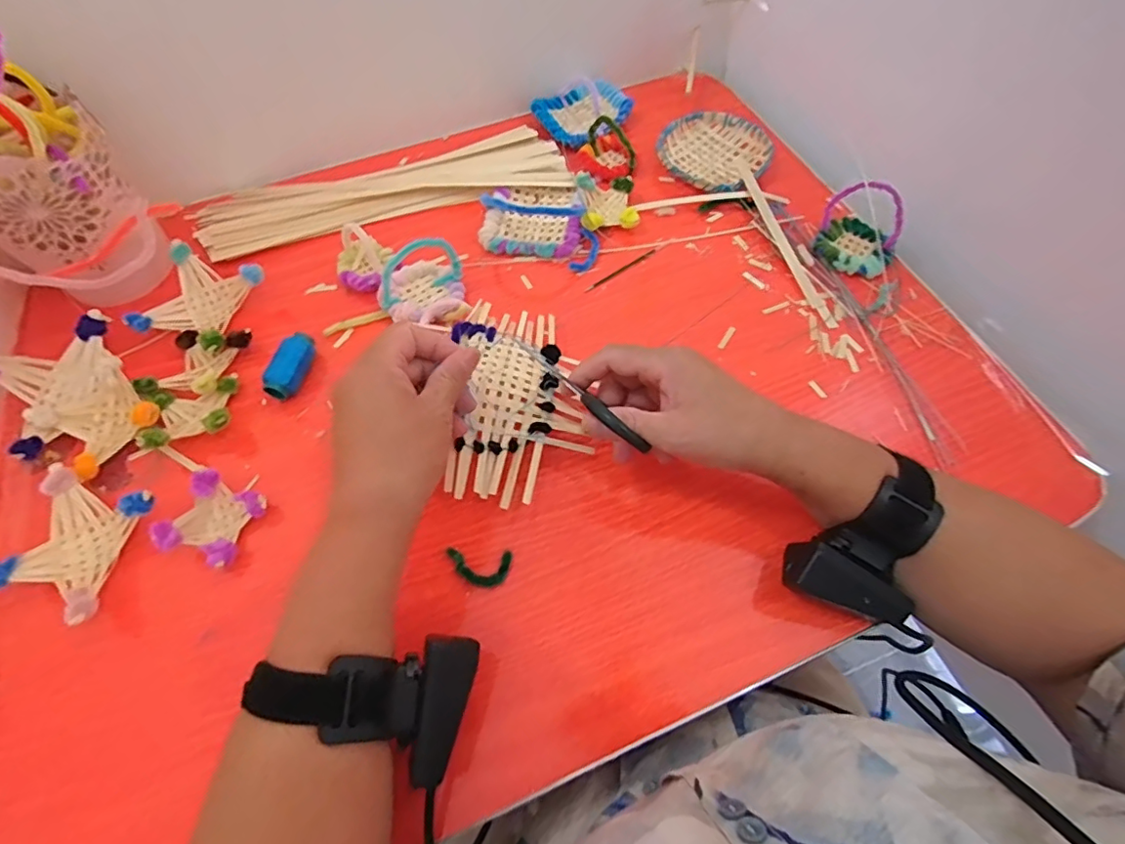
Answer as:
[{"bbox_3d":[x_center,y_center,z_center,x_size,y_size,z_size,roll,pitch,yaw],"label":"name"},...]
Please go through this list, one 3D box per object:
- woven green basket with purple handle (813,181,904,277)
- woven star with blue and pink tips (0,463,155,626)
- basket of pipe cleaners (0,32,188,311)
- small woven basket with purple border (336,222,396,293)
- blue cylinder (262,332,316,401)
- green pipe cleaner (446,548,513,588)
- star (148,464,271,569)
[{"bbox_3d":[0.263,-0.172,0.477,0.068,0.057,0.060,28,66,15],"label":"woven green basket with purple handle"},{"bbox_3d":[-0.323,0.081,0.367,0.076,0.033,0.081,15,63,9],"label":"woven star with blue and pink tips"},{"bbox_3d":[-0.383,-0.166,0.396,0.125,0.212,0.105,-35,67,-16],"label":"basket of pipe cleaners"},{"bbox_3d":[-0.180,-0.147,0.488,0.053,0.035,0.053,0,62,1],"label":"small woven basket with purple border"},{"bbox_3d":[-0.216,-0.043,0.440,0.024,0.026,0.061,8,63,5],"label":"blue cylinder"},{"bbox_3d":[-0.057,0.098,0.366,0.043,0.005,0.023,3,62,3],"label":"green pipe cleaner"},{"bbox_3d":[-0.238,0.068,0.378,0.050,0.030,0.055,16,64,9],"label":"star"}]

